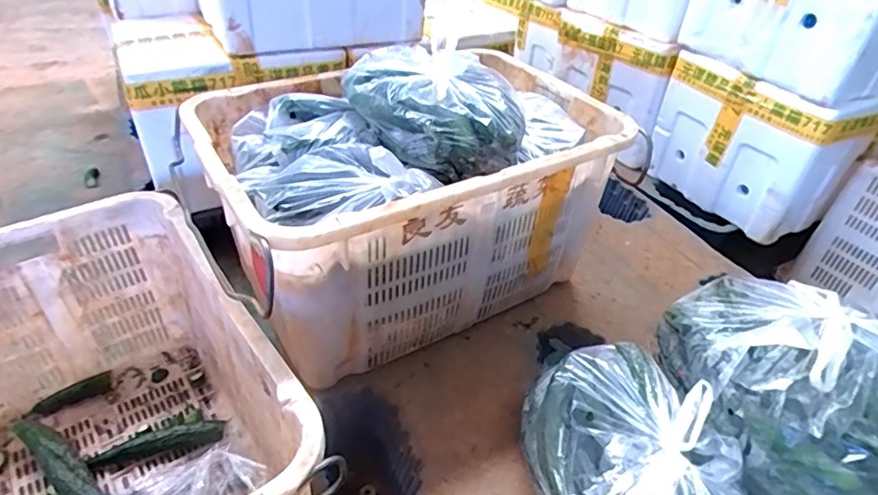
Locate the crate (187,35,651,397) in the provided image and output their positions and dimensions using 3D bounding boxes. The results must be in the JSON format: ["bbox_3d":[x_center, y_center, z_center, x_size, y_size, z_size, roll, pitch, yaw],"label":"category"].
[{"bbox_3d":[-0.047,-0.128,0.991,0.673,0.381,0.474,-19,43,-27],"label":"crate"}]

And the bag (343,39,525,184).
[{"bbox_3d":[0.006,-0.232,0.889,0.237,0.119,0.274,-24,45,-31],"label":"bag"}]

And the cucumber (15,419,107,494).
[{"bbox_3d":[-0.589,0.352,0.857,0.351,0.057,0.067,21,41,22],"label":"cucumber"}]

